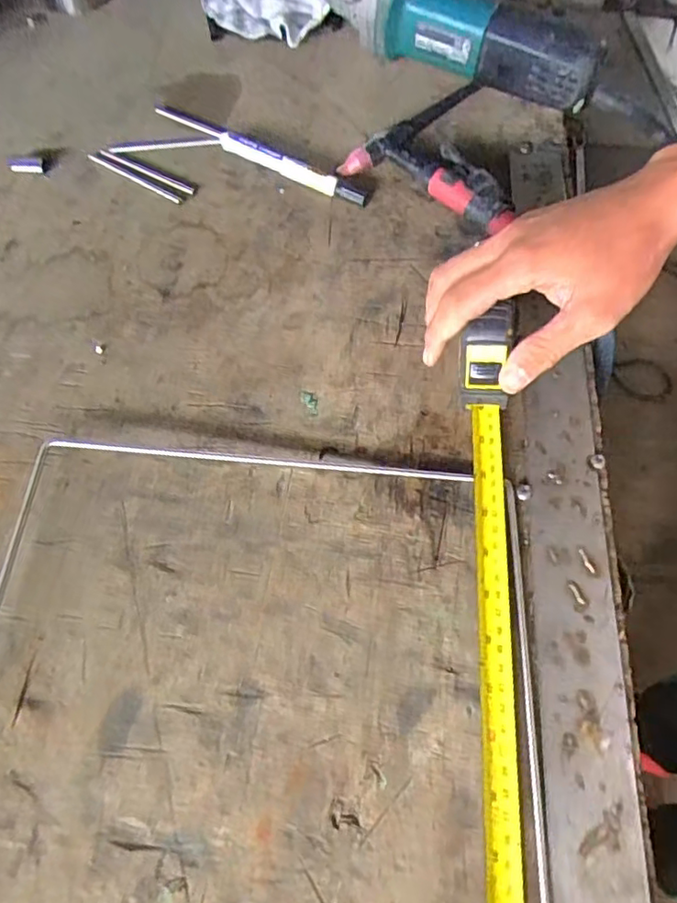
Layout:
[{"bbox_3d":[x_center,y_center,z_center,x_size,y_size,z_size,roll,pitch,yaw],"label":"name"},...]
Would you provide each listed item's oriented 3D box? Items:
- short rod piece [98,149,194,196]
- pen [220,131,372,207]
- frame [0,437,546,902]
[{"bbox_3d":[-0.162,-0.237,0.499,0.096,0.004,0.008,27,67,12],"label":"short rod piece"},{"bbox_3d":[-0.038,-0.238,0.493,0.141,0.017,0.018,27,67,13],"label":"pen"},{"bbox_3d":[-0.061,0.253,0.257,0.312,0.016,0.578,4,64,2],"label":"frame"}]

